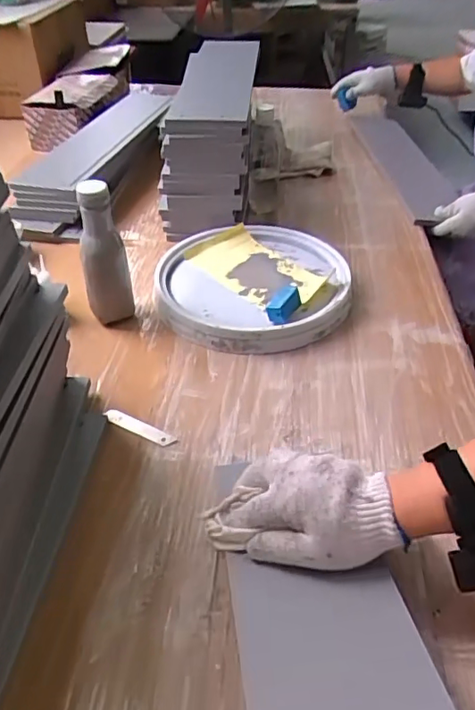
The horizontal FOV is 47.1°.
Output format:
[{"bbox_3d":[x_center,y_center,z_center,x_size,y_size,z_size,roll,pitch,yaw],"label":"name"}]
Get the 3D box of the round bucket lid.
[{"bbox_3d":[0.024,-0.114,0.837,0.293,0.035,0.304,-2,40,-1],"label":"round bucket lid"}]

